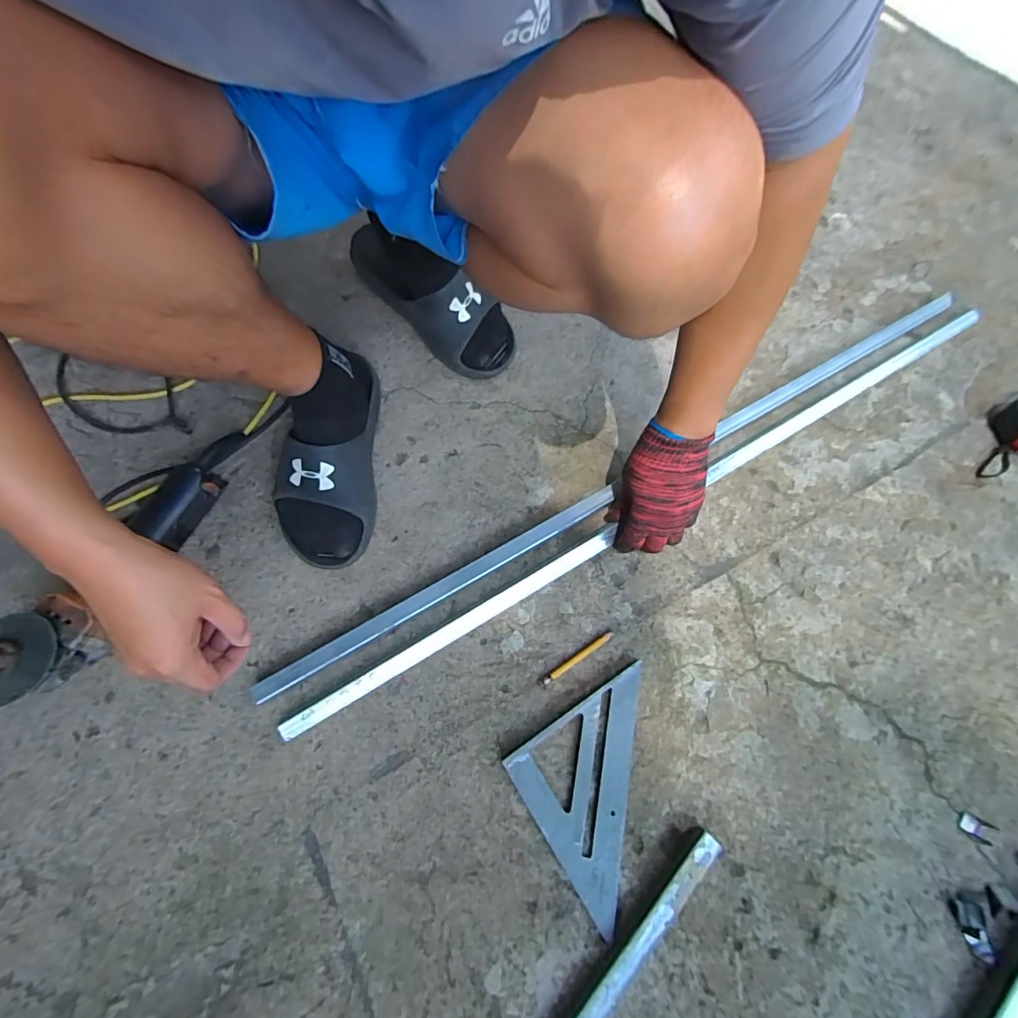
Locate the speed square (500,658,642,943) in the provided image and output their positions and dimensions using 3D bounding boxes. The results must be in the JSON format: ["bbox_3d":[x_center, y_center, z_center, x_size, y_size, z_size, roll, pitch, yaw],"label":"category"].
[{"bbox_3d":[0.108,0.280,0.480,0.168,0.015,0.166,-31,71,-13],"label":"speed square"}]

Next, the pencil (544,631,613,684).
[{"bbox_3d":[0.078,0.165,0.532,0.093,0.005,0.008,-31,71,-13],"label":"pencil"}]

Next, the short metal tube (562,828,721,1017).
[{"bbox_3d":[0.089,0.414,0.418,0.023,0.024,0.293,42,73,15],"label":"short metal tube"}]

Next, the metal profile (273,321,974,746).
[{"bbox_3d":[0.201,-0.017,0.587,0.993,0.031,0.028,-30,71,-11],"label":"metal profile"}]

